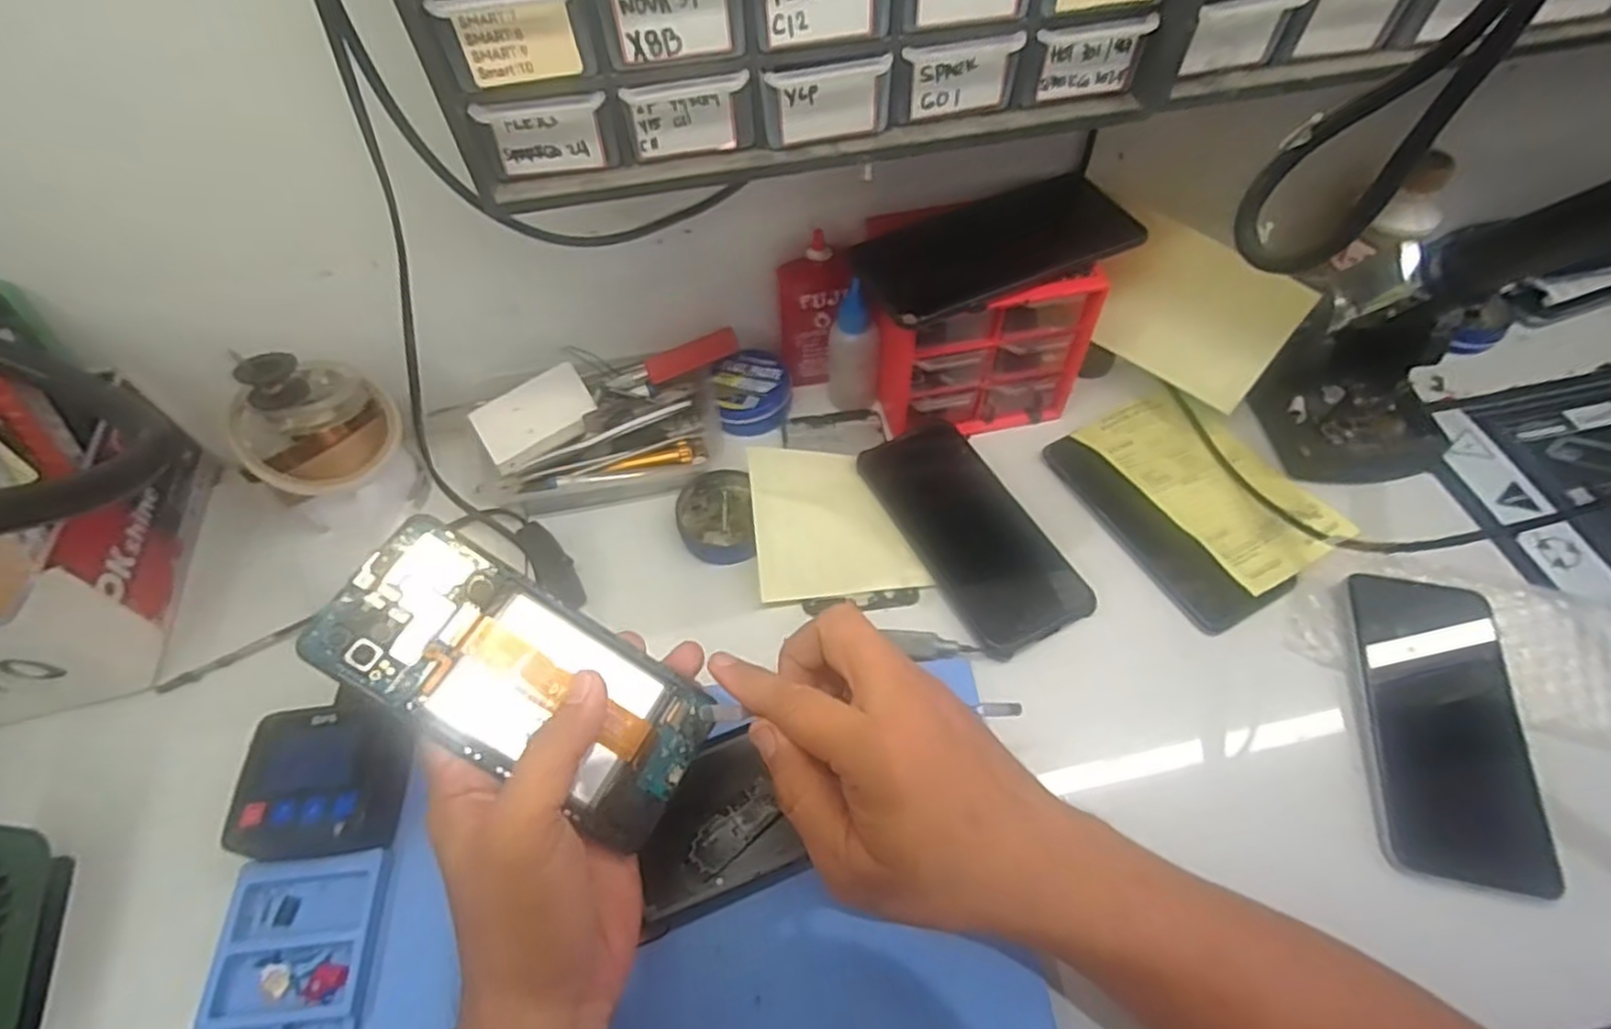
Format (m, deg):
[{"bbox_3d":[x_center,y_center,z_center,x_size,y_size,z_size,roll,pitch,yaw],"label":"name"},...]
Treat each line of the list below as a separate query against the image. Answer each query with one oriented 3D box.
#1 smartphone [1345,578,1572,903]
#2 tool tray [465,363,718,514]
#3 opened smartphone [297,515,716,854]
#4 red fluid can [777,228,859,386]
[{"bbox_3d":[0.341,0.107,0.390,0.080,0.010,0.160,11,57,9],"label":"smartphone"},{"bbox_3d":[-0.145,-0.062,0.507,0.165,0.036,0.101,-6,56,-2],"label":"tool tray"},{"bbox_3d":[-0.119,0.069,0.312,0.159,0.011,0.071,33,60,-7],"label":"opened smartphone"},{"bbox_3d":[0.008,-0.138,0.514,0.047,0.108,0.021,-13,57,-7],"label":"red fluid can"}]

